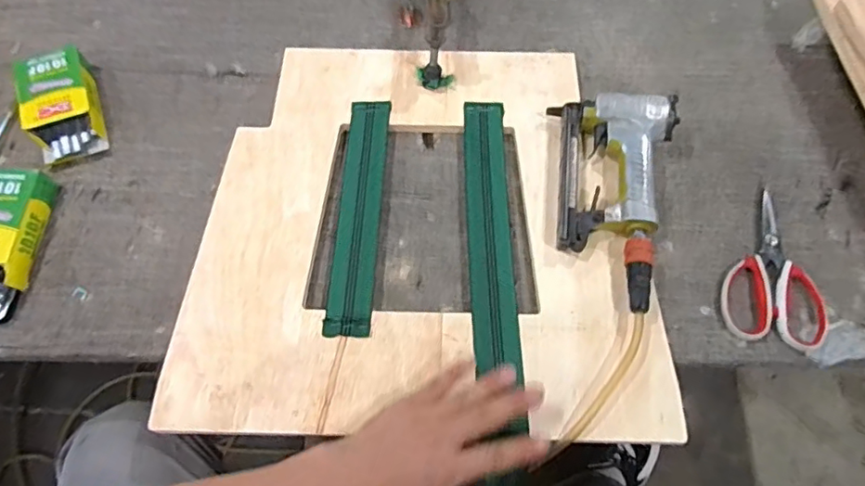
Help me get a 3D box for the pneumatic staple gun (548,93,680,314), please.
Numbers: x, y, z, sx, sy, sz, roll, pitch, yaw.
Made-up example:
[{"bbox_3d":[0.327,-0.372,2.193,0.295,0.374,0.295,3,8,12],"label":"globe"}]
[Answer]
[{"bbox_3d":[0.201,-0.050,0.604,0.132,0.049,0.248,2,64,0],"label":"pneumatic staple gun"}]

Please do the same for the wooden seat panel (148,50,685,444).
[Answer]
[{"bbox_3d":[-0.008,-0.032,0.610,0.462,0.019,0.461,2,64,0],"label":"wooden seat panel"}]

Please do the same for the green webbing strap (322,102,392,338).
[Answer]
[{"bbox_3d":[-0.080,-0.039,0.618,0.046,0.006,0.287,2,64,0],"label":"green webbing strap"}]

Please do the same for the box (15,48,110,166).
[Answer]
[{"bbox_3d":[-0.446,-0.167,0.673,0.081,0.039,0.142,-18,65,-9],"label":"box"}]

